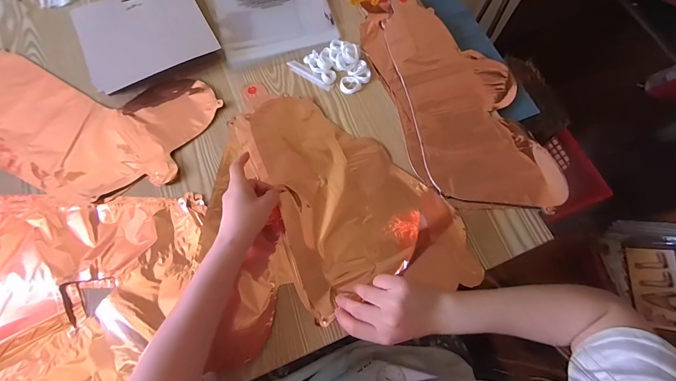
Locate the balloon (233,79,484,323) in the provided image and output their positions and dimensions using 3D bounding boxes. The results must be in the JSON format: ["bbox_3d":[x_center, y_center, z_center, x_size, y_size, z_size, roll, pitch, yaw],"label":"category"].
[{"bbox_3d":[0.007,-0.016,0.468,0.239,0.040,0.401,-25,73,-9],"label":"balloon"}]

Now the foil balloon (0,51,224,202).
[{"bbox_3d":[-0.424,-0.105,0.495,0.417,0.011,0.216,10,71,2],"label":"foil balloon"}]

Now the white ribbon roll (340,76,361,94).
[{"bbox_3d":[0.022,-0.179,0.535,0.035,0.007,0.031,8,71,2],"label":"white ribbon roll"}]

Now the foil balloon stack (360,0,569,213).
[{"bbox_3d":[0.195,-0.162,0.526,0.218,0.014,0.423,-16,72,-6],"label":"foil balloon stack"}]

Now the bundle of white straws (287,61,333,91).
[{"bbox_3d":[-0.048,-0.198,0.540,0.089,0.007,0.017,33,74,10],"label":"bundle of white straws"}]

